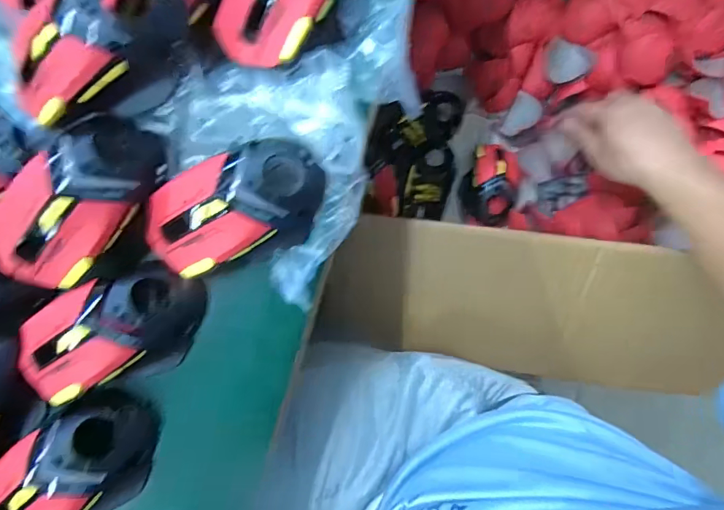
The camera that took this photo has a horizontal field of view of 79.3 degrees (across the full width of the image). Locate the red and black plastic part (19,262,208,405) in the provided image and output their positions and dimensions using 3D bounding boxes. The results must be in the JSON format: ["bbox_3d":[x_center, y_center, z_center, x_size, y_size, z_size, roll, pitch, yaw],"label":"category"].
[{"bbox_3d":[-0.166,0.052,0.289,0.121,0.040,0.067,-19,89,1],"label":"red and black plastic part"}]

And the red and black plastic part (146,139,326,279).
[{"bbox_3d":[-0.082,-0.030,0.280,0.121,0.037,0.070,-21,89,1],"label":"red and black plastic part"}]

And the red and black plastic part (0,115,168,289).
[{"bbox_3d":[-0.175,-0.032,0.274,0.065,0.042,0.120,42,91,1],"label":"red and black plastic part"}]

